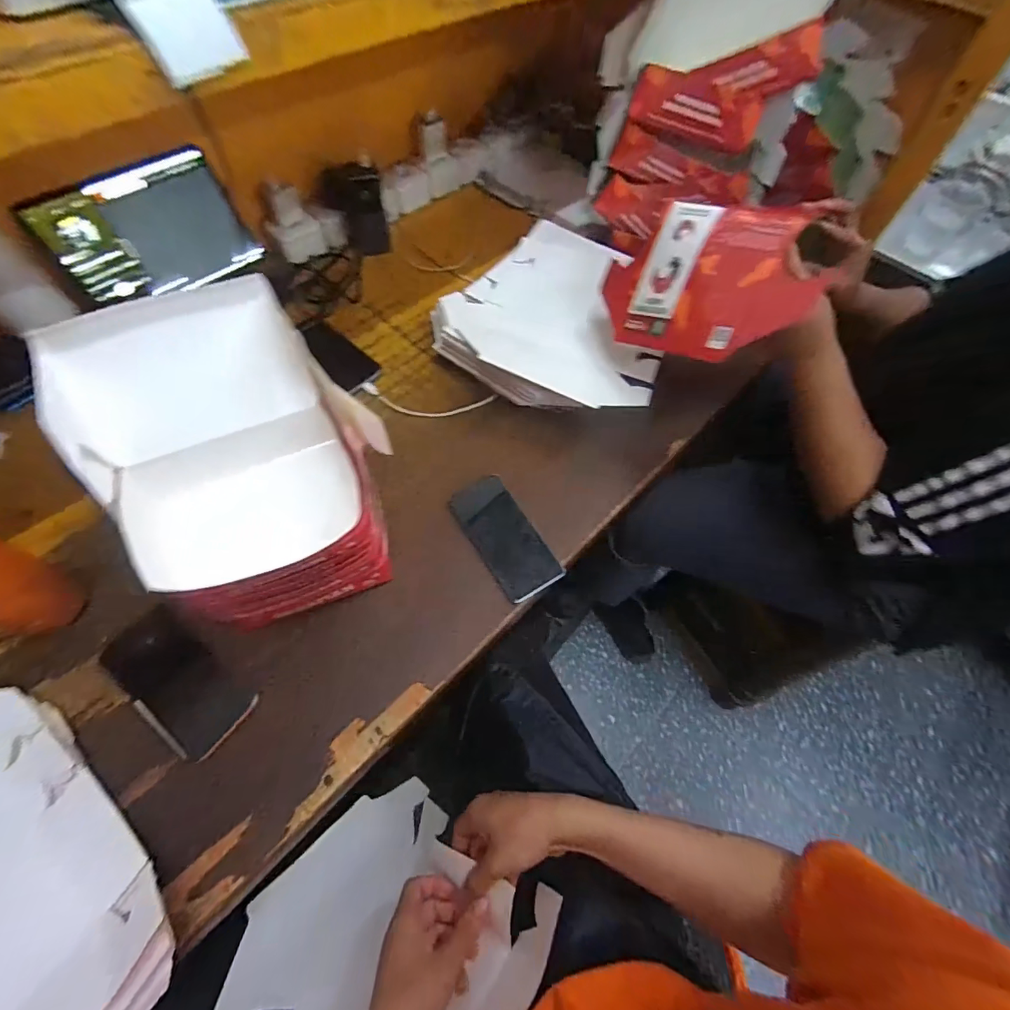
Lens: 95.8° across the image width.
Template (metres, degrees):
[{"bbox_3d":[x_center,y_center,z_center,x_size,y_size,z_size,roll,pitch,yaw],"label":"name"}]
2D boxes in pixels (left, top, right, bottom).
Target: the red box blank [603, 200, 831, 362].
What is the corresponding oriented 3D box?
[{"bbox_3d":[0.238,-0.283,0.565,0.252,0.028,0.182,33,104,40],"label":"red box blank"}]

